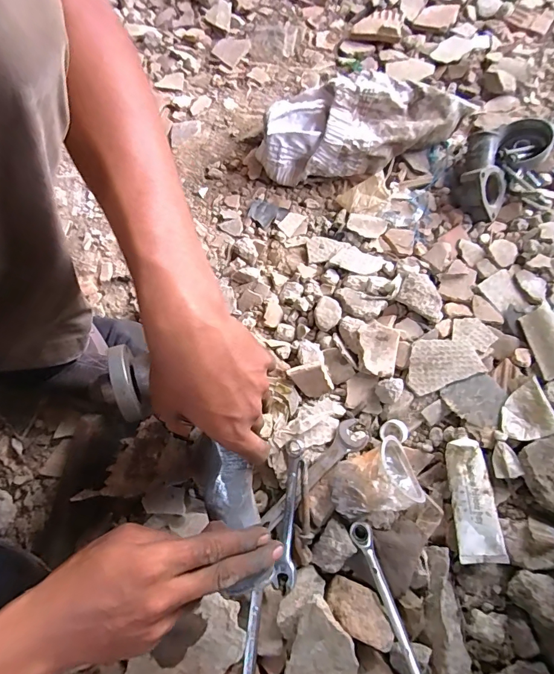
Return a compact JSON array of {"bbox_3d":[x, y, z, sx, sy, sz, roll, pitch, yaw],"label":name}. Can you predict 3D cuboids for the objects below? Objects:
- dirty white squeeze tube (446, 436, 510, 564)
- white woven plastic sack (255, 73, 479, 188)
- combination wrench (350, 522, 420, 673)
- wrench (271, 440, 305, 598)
[{"bbox_3d":[0.205,0.170,0.421,0.045,0.015,0.118,-2,68,2],"label":"dirty white squeeze tube"},{"bbox_3d":[0.123,-0.307,0.577,0.304,0.093,0.094,-13,65,-1],"label":"white woven plastic sack"},{"bbox_3d":[0.108,0.259,0.386,0.020,0.008,0.154,-19,68,-5],"label":"combination wrench"},{"bbox_3d":[0.013,0.187,0.424,0.024,0.012,0.151,4,82,5],"label":"wrench"}]

